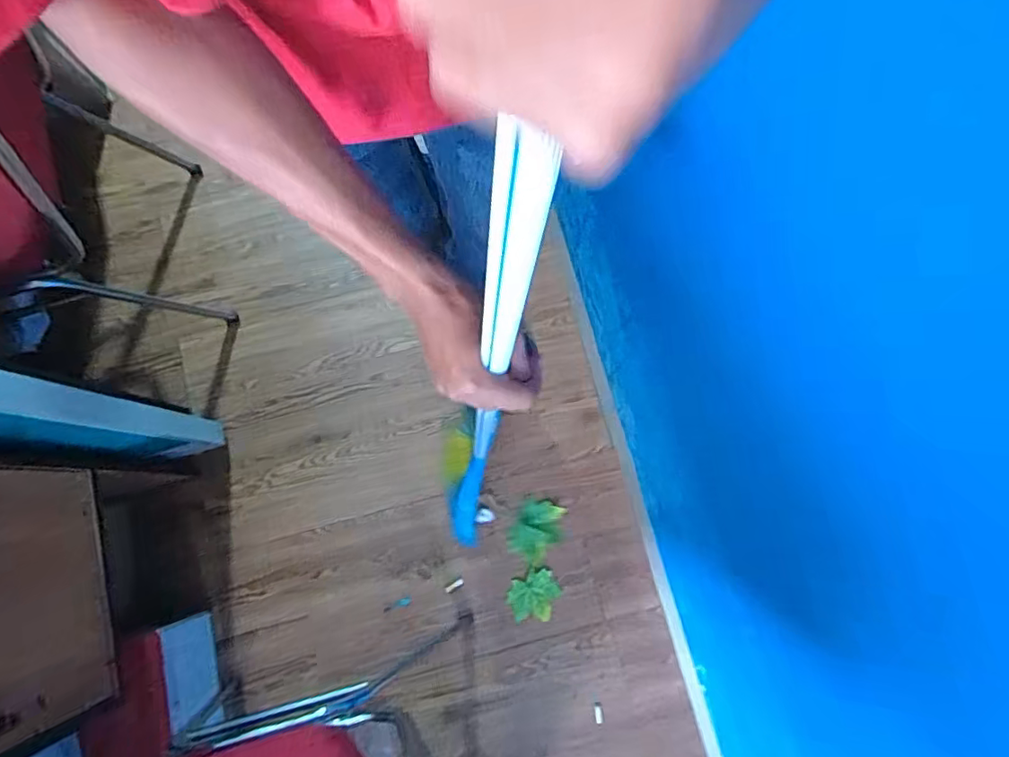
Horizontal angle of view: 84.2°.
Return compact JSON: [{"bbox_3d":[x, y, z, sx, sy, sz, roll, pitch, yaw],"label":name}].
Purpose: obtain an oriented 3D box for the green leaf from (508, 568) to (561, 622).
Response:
[{"bbox_3d":[0.061,0.455,1.172,0.105,0.012,0.105,4,79,1],"label":"green leaf"}]

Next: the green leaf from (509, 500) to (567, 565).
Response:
[{"bbox_3d":[0.071,0.325,1.204,0.100,0.010,0.127,26,80,5],"label":"green leaf"}]

